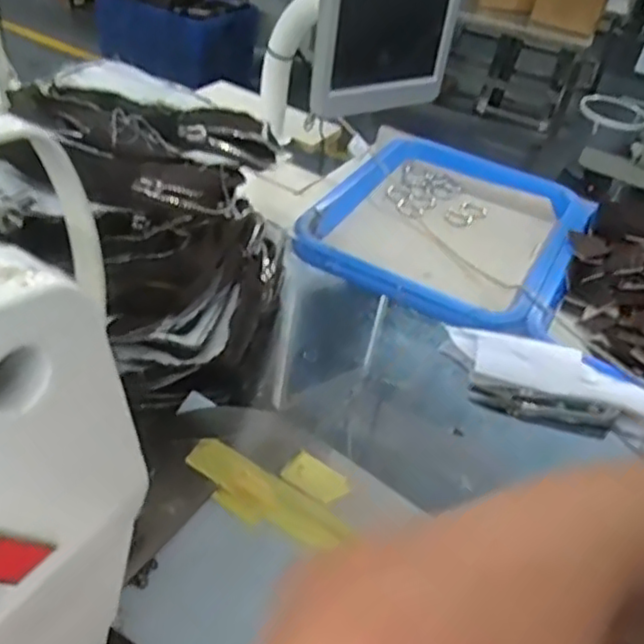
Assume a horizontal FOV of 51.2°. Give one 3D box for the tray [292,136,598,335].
[{"bbox_3d":[0.129,-0.091,0.685,0.249,0.050,0.285,25,42,17],"label":"tray"}]

